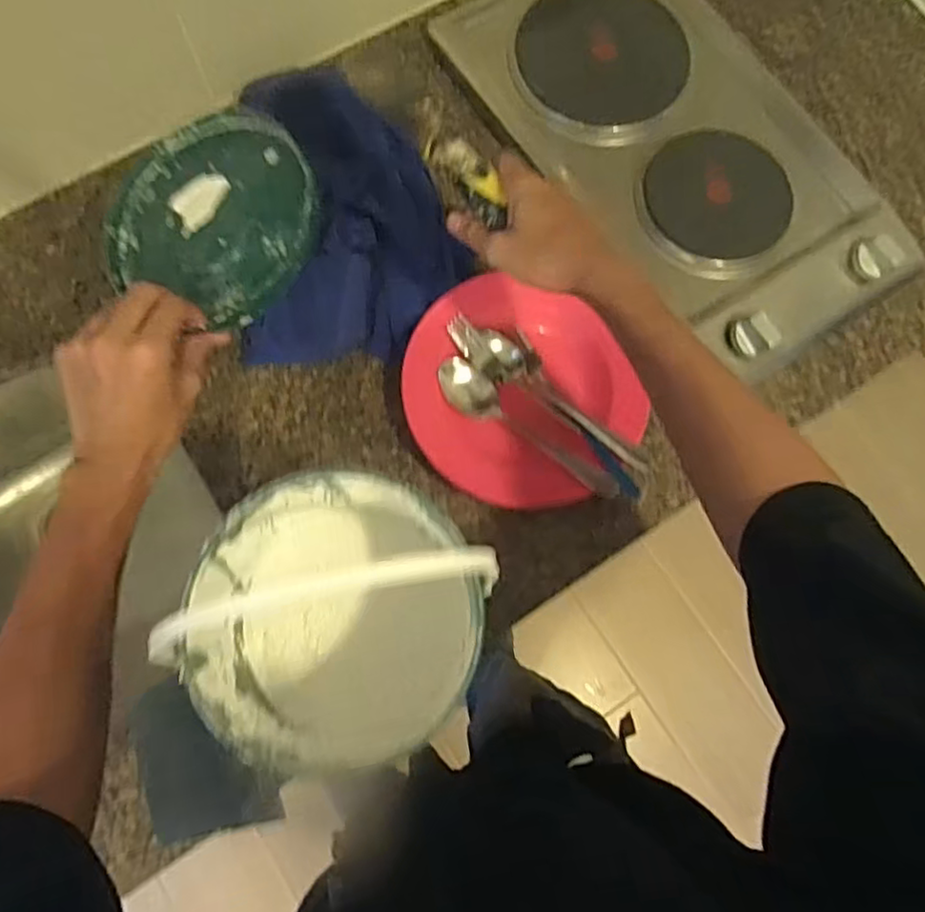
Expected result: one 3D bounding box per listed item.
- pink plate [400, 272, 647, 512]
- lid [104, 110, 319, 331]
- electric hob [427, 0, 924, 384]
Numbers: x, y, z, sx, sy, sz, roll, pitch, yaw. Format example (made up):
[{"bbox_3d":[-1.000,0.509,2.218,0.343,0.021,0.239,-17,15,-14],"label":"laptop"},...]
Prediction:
[{"bbox_3d":[0.049,-0.059,0.601,0.210,0.035,0.195,1,73,-4],"label":"pink plate"},{"bbox_3d":[-0.186,-0.182,0.490,0.176,0.018,0.151,20,87,20],"label":"lid"},{"bbox_3d":[0.210,-0.321,0.672,0.260,0.037,0.497,-32,79,-3],"label":"electric hob"}]

